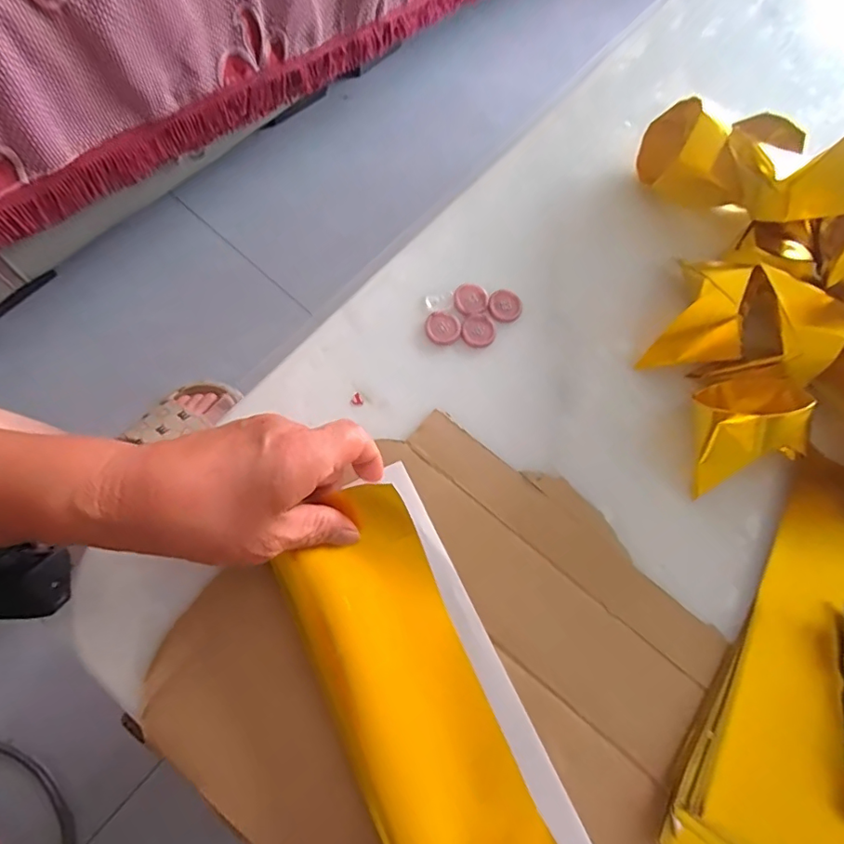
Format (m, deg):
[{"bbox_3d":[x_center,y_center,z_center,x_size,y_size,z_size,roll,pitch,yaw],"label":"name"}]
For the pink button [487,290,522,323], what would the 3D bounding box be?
[{"bbox_3d":[0.062,-0.086,0.388,0.024,0.004,0.025,1,87,-9],"label":"pink button"}]

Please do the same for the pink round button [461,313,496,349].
[{"bbox_3d":[0.042,-0.067,0.382,0.025,0.007,0.025,2,71,-6],"label":"pink round button"}]

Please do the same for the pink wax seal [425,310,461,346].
[{"bbox_3d":[0.015,-0.068,0.375,0.025,0.006,0.024,2,71,-6],"label":"pink wax seal"}]

